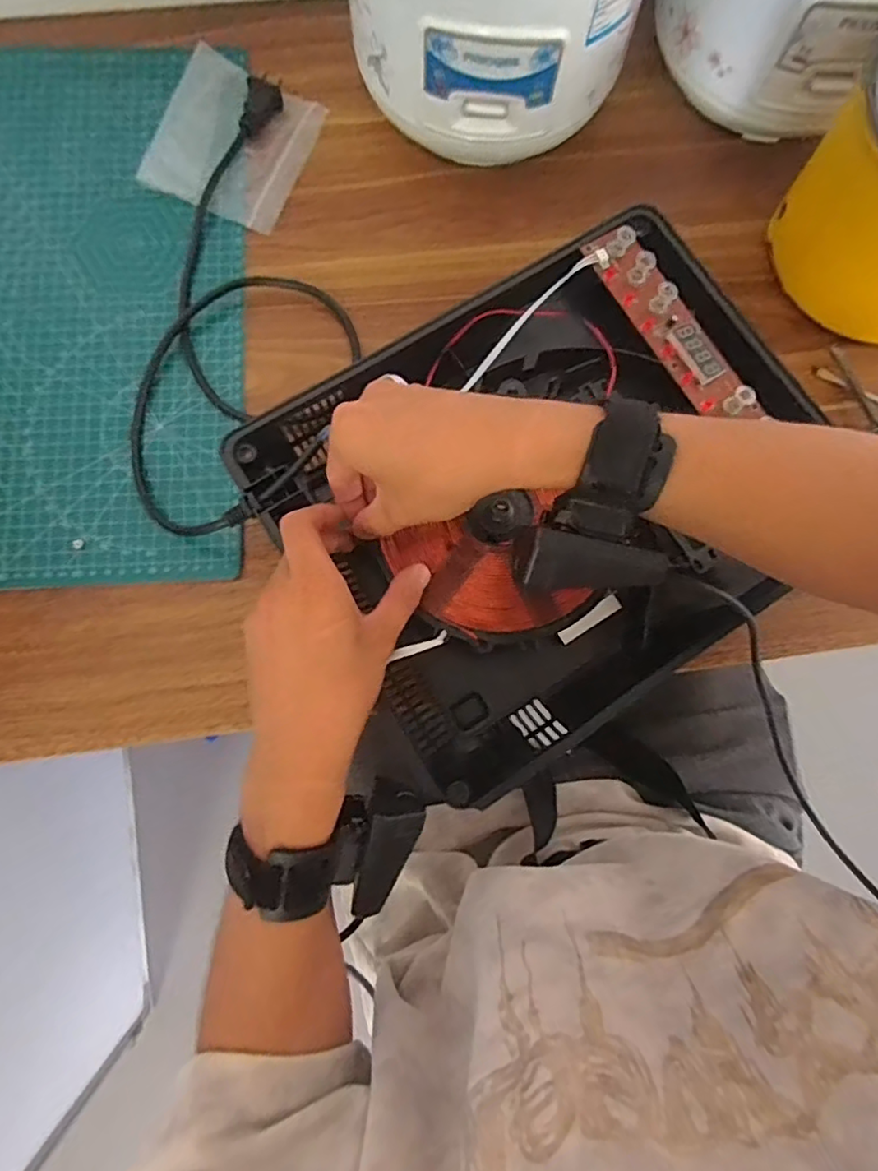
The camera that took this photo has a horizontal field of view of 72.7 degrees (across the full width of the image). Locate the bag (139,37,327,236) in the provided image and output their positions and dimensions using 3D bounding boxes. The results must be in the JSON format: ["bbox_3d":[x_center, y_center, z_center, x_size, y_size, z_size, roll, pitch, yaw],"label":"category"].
[{"bbox_3d":[-0.162,-0.350,0.468,0.113,0.010,0.126,21,79,3],"label":"bag"}]

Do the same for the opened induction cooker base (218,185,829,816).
[{"bbox_3d":[0.075,-0.061,0.394,0.337,0.055,0.279,-30,81,-7],"label":"opened induction cooker base"}]

